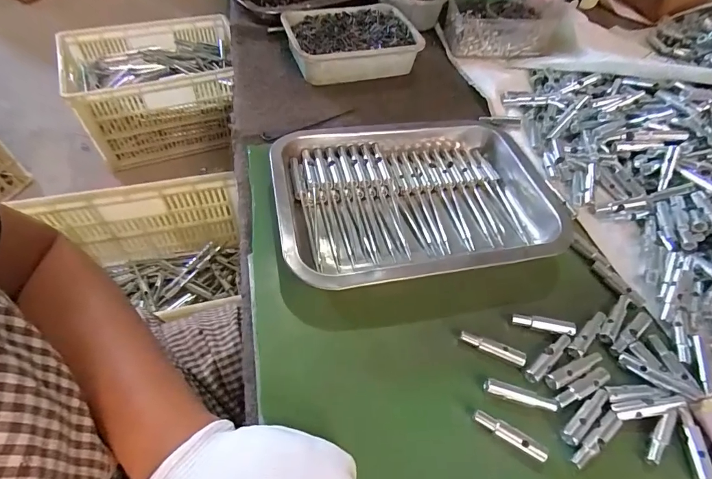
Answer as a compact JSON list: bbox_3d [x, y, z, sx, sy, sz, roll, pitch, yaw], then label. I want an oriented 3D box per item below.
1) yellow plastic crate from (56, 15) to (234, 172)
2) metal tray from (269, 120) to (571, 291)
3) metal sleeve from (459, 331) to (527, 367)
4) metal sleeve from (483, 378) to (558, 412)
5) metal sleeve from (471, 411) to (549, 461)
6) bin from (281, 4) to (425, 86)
[{"bbox_3d":[-0.578,-0.460,1.182,0.457,0.263,0.316,-20,59,-18],"label":"yellow plastic crate"},{"bbox_3d":[0.060,-0.046,0.373,0.266,0.037,0.192,-8,56,-10],"label":"metal tray"},{"bbox_3d":[0.108,0.087,0.305,0.051,0.011,0.009,23,56,11],"label":"metal sleeve"},{"bbox_3d":[0.122,0.116,0.285,0.053,0.008,0.010,16,55,6],"label":"metal sleeve"},{"bbox_3d":[0.107,0.137,0.269,0.052,0.011,0.009,30,58,15],"label":"metal sleeve"},{"bbox_3d":[-0.006,-0.284,0.547,0.182,0.048,0.127,-12,57,-13],"label":"bin"}]

